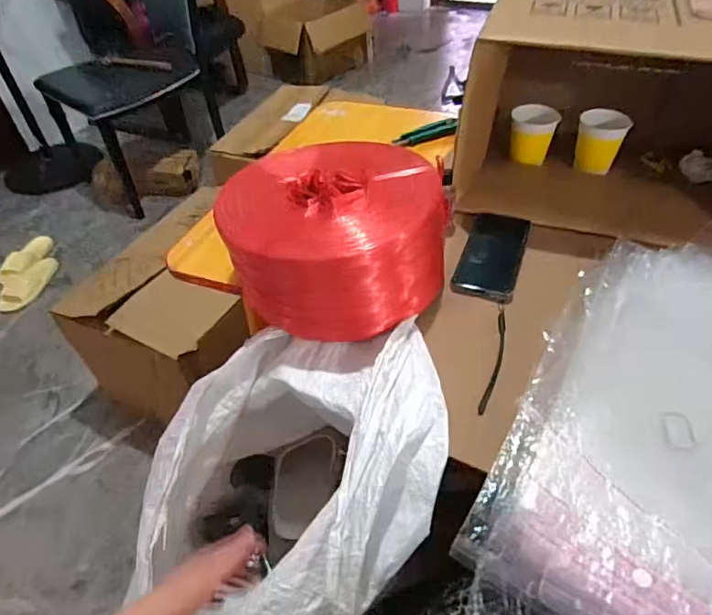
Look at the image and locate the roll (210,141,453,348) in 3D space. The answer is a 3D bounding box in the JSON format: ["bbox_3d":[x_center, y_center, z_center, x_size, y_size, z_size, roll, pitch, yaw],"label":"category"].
[{"bbox_3d":[-0.029,-0.094,0.658,0.255,0.131,0.257,-3,45,3],"label":"roll"}]

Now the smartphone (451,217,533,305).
[{"bbox_3d":[0.184,-0.074,0.691,0.077,0.009,0.178,14,48,18],"label":"smartphone"}]

